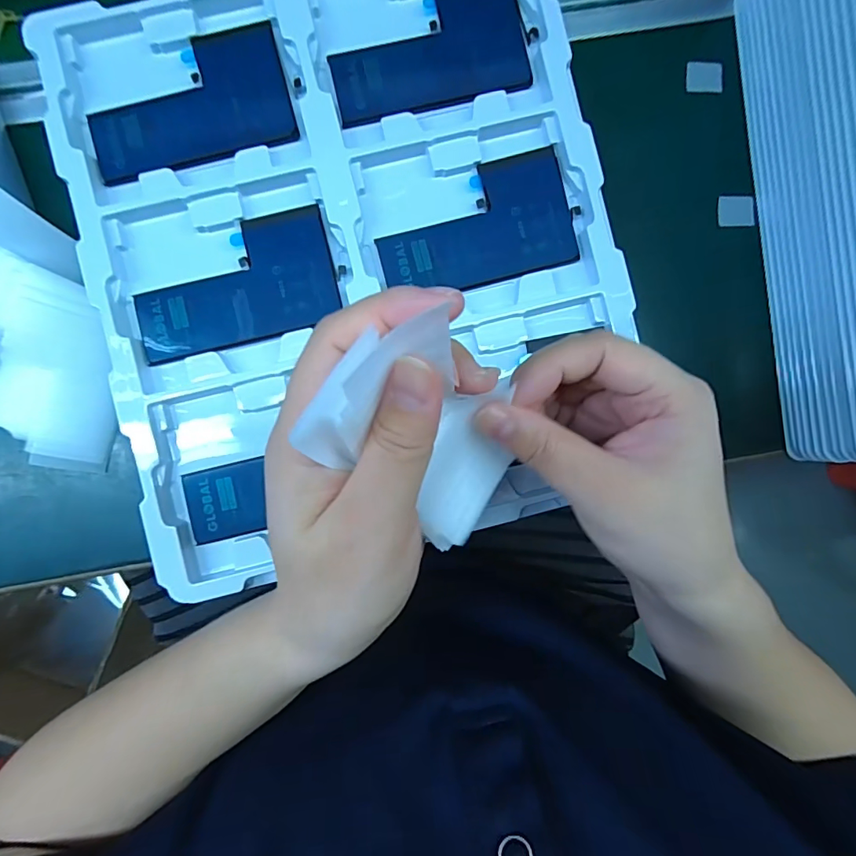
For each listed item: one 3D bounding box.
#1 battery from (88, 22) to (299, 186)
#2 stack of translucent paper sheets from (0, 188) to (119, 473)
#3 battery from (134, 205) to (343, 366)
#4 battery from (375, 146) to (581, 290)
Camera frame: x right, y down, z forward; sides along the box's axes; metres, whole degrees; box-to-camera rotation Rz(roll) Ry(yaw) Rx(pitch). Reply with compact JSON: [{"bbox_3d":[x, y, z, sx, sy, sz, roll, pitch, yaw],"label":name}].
[{"bbox_3d":[-0.130,-0.178,0.252,0.107,0.004,0.065,-14,88,-2],"label":"battery"},{"bbox_3d":[-0.238,-0.051,0.272,0.087,0.020,0.157,-6,102,-2],"label":"stack of translucent paper sheets"},{"bbox_3d":[-0.105,-0.078,0.251,0.107,0.004,0.065,-13,88,-2],"label":"battery"},{"bbox_3d":[0.026,-0.112,0.255,0.108,0.004,0.065,-15,88,-2],"label":"battery"}]

